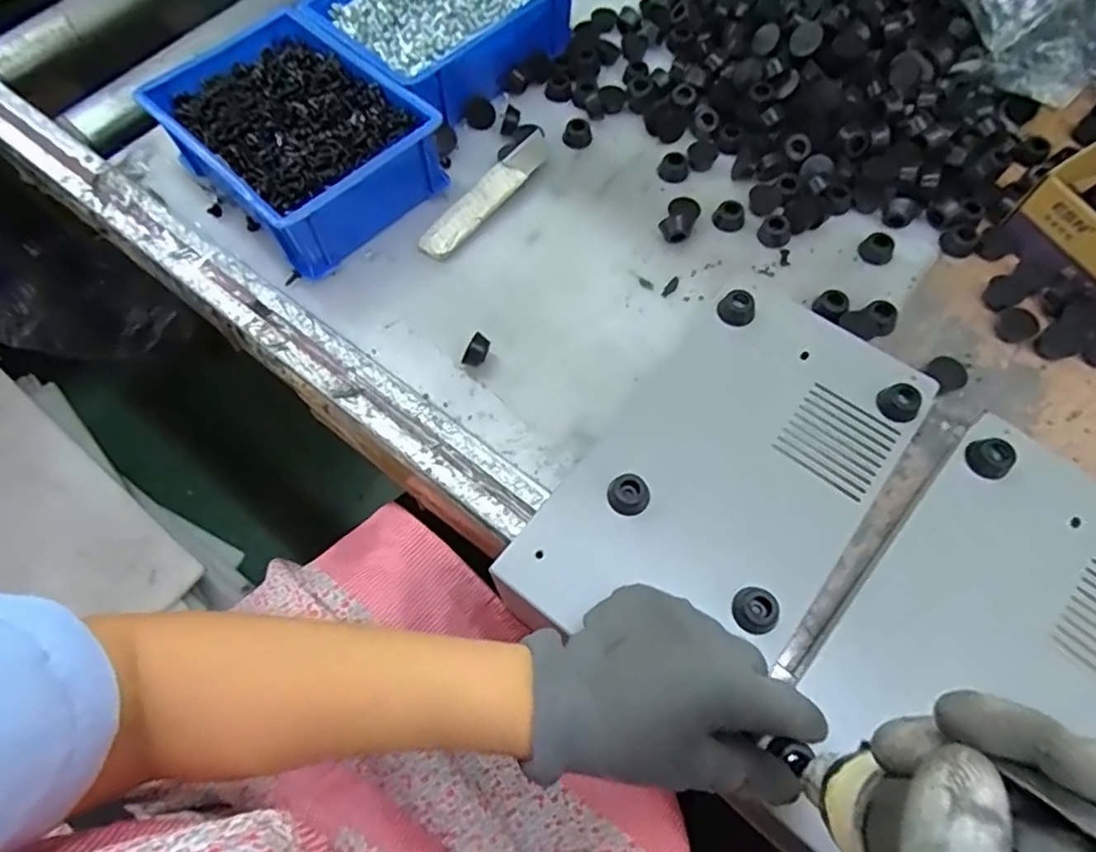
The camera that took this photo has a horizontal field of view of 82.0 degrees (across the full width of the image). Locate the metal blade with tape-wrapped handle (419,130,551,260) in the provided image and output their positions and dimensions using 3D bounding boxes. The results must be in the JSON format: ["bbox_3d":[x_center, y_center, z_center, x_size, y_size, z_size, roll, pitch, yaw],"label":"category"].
[{"bbox_3d":[-0.046,-0.182,0.495,0.026,0.013,0.138,37,72,17],"label":"metal blade with tape-wrapped handle"}]

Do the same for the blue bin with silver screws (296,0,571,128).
[{"bbox_3d":[-0.089,-0.353,0.549,0.159,0.061,0.195,42,73,18],"label":"blue bin with silver screws"}]

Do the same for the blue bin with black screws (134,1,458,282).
[{"bbox_3d":[-0.193,-0.224,0.492,0.196,0.065,0.147,41,73,18],"label":"blue bin with black screws"}]

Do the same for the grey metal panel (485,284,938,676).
[{"bbox_3d":[0.110,0.032,0.380,0.150,0.021,0.268,36,71,17],"label":"grey metal panel"}]

